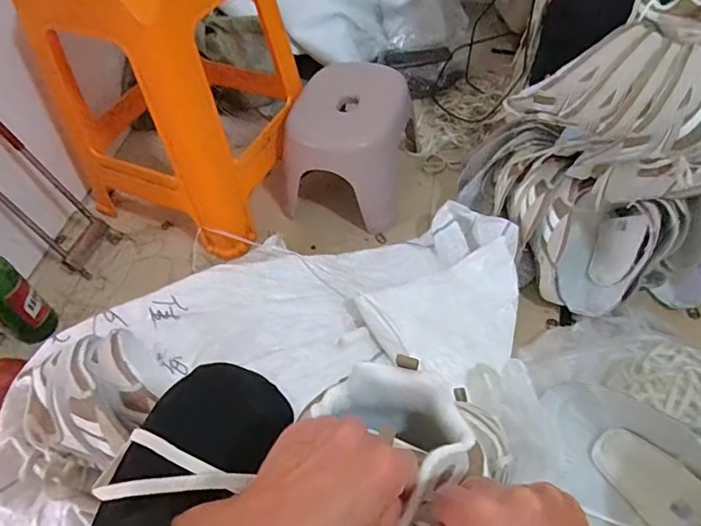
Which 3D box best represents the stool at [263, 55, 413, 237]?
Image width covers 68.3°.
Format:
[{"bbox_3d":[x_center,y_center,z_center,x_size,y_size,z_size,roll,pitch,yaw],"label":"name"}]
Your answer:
[{"bbox_3d":[-0.017,-0.222,0.982,0.231,0.198,0.221,8,53,11],"label":"stool"}]

